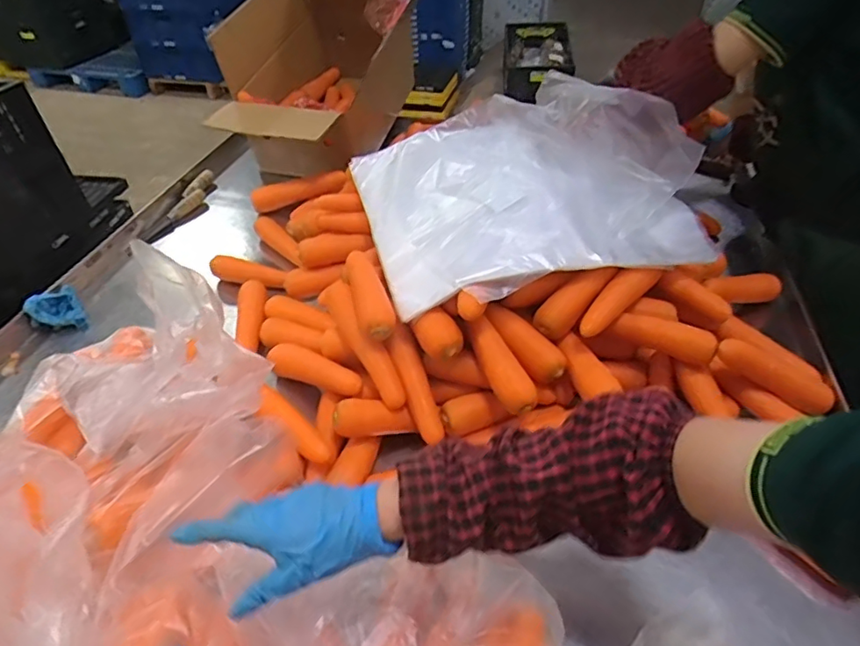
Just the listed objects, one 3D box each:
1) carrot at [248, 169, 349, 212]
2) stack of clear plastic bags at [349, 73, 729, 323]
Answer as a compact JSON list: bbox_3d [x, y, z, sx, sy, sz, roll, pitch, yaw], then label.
[{"bbox_3d":[-0.256,-0.257,1.084,0.194,0.045,0.050,-12,40,11],"label":"carrot"},{"bbox_3d":[0.128,-0.210,0.755,0.437,0.167,0.341,-12,42,-10],"label":"stack of clear plastic bags"}]

